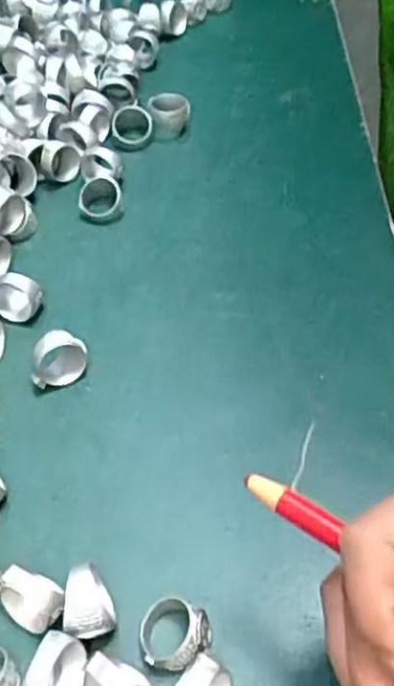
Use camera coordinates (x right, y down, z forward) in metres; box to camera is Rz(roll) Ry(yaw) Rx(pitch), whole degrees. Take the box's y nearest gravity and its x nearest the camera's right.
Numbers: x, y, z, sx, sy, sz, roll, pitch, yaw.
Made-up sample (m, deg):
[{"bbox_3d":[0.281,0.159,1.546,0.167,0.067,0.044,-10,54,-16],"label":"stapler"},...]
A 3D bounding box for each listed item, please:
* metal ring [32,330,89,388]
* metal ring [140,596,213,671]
[{"bbox_3d":[-0.066,0.008,0.343,0.027,0.023,0.015,-19,53,-13],"label":"metal ring"},{"bbox_3d":[-0.008,0.107,0.266,0.026,0.016,0.027,-1,51,1],"label":"metal ring"}]

